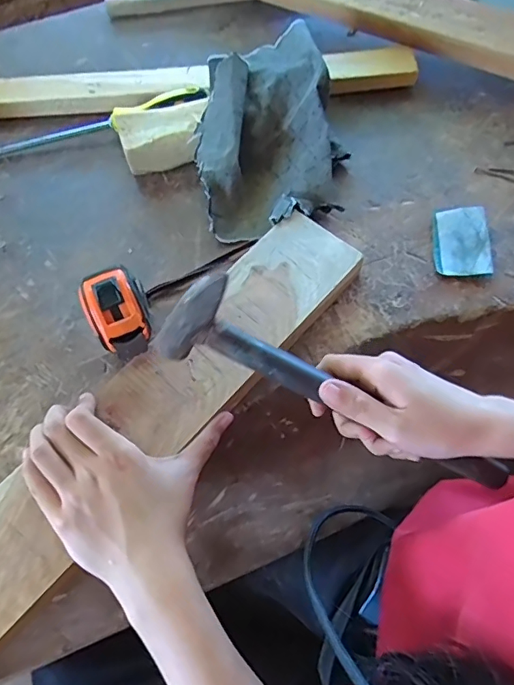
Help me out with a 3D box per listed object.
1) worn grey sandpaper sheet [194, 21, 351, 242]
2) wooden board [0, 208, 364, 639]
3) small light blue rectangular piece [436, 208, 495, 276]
[{"bbox_3d":[0.011,-0.210,0.477,0.143,0.066,0.206,-9,64,-1],"label":"worn grey sandpaper sheet"},{"bbox_3d":[-0.069,0.040,0.376,0.080,0.016,0.390,39,72,19],"label":"wooden board"},{"bbox_3d":[0.184,-0.091,0.443,0.044,0.015,0.069,2,65,4],"label":"small light blue rectangular piece"}]

